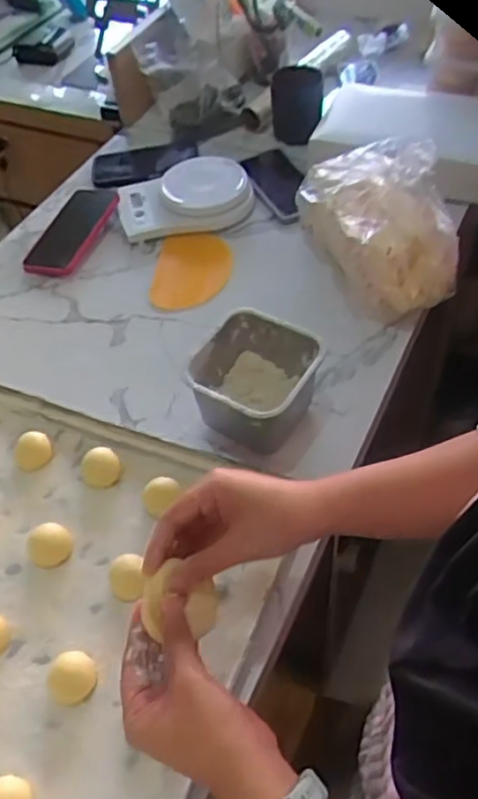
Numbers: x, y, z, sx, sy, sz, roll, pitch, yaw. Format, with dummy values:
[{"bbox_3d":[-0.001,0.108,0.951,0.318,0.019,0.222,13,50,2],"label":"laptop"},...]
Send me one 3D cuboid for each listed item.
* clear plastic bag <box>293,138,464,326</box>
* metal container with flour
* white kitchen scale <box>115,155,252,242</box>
[{"bbox_3d":[0.160,-0.213,0.738,0.111,0.146,0.219,-19,53,-13],"label":"clear plastic bag"},{"bbox_3d":[0.016,-0.011,0.651,0.113,0.096,0.113,25,56,21],"label":"metal container with flour"},{"bbox_3d":[-0.074,-0.284,0.885,0.191,0.049,0.119,-6,51,-3],"label":"white kitchen scale"}]

